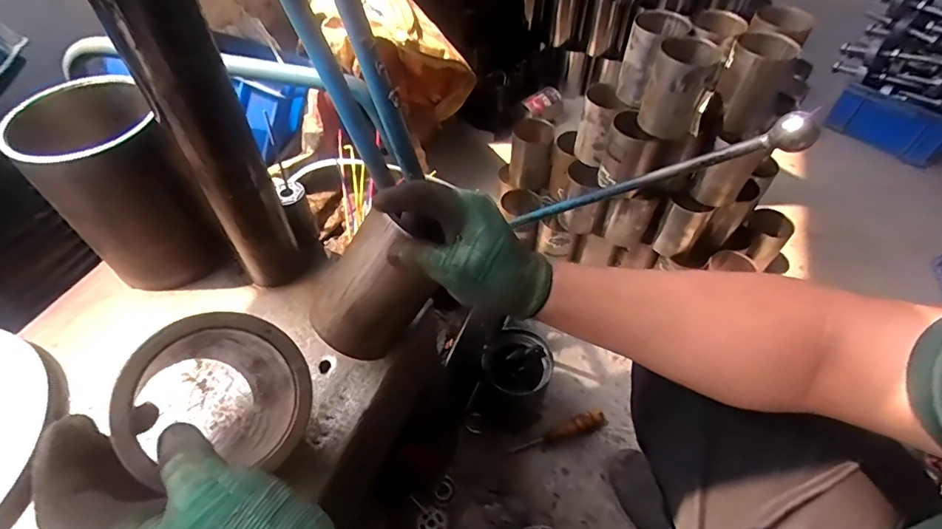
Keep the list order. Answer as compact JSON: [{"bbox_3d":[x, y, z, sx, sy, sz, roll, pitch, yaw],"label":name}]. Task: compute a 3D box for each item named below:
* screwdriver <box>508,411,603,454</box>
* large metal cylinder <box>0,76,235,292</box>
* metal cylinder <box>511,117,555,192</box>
[{"bbox_3d":[0.158,0.300,0.879,0.176,0.038,0.028,-12,52,-10],"label":"screwdriver"},{"bbox_3d":[-0.356,-0.074,0.510,0.110,0.188,0.121,0,51,0],"label":"large metal cylinder"},{"bbox_3d":[0.139,-0.255,1.113,0.088,0.135,0.102,6,51,5],"label":"metal cylinder"}]

